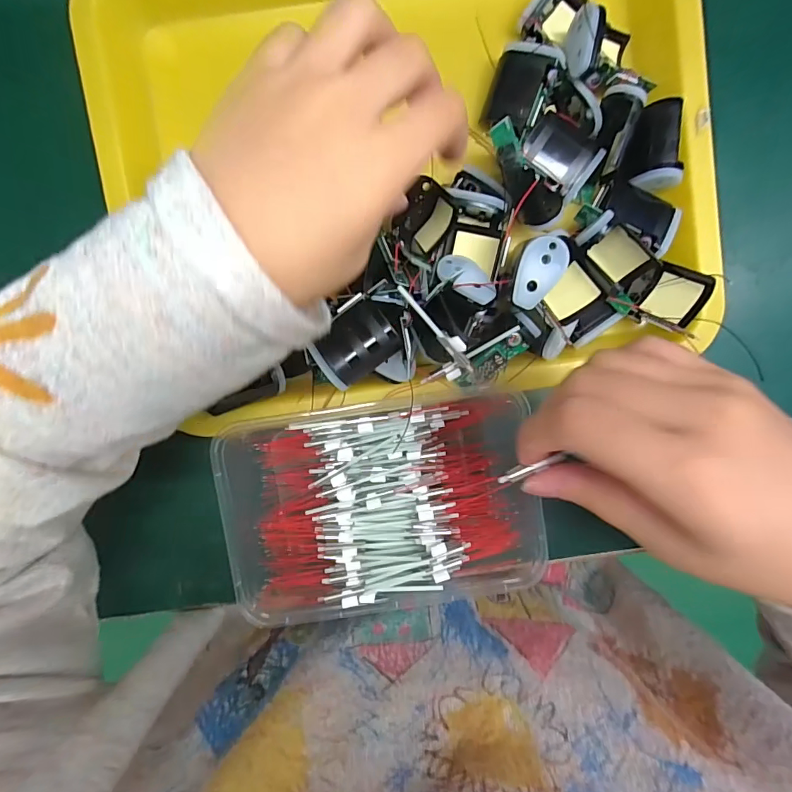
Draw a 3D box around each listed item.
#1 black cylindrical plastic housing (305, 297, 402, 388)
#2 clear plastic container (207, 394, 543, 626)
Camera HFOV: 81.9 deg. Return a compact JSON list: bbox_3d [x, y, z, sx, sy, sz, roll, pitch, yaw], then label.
[{"bbox_3d":[-0.021,-0.027,0.239,0.042,0.031,0.030,-37,95,2],"label":"black cylindrical plastic housing"},{"bbox_3d":[-0.011,0.059,0.262,0.175,0.048,0.108,-5,95,0],"label":"clear plastic container"}]

